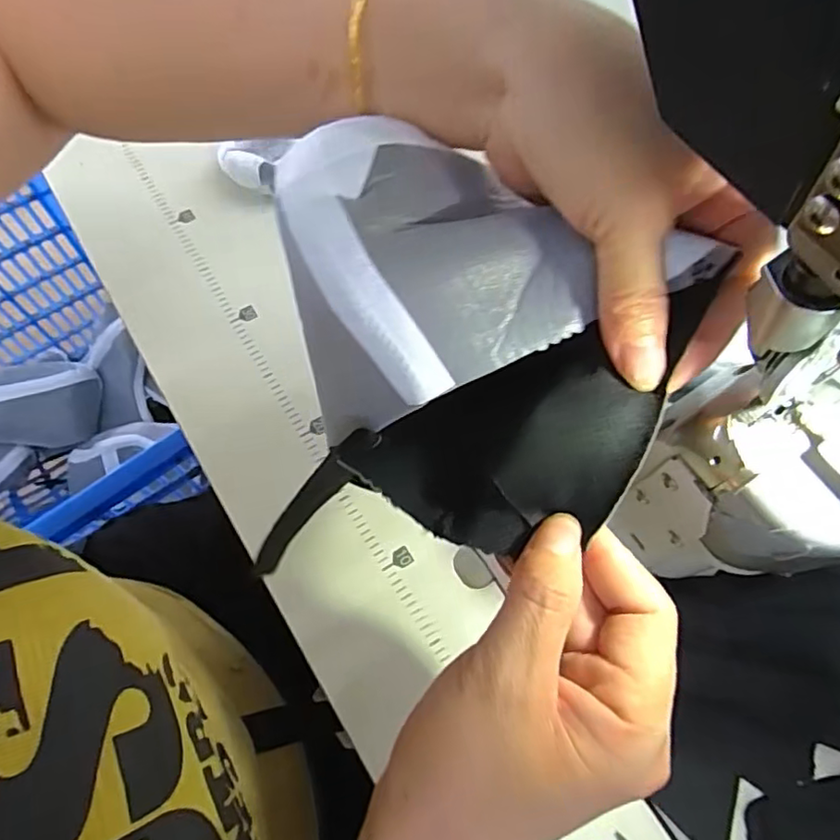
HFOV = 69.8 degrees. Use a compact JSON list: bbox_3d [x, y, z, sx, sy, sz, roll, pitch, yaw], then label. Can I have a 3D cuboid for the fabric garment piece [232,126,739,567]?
[{"bbox_3d":[0.018,-0.023,0.209,0.136,0.086,0.117,-2,67,-3],"label":"fabric garment piece"}]

